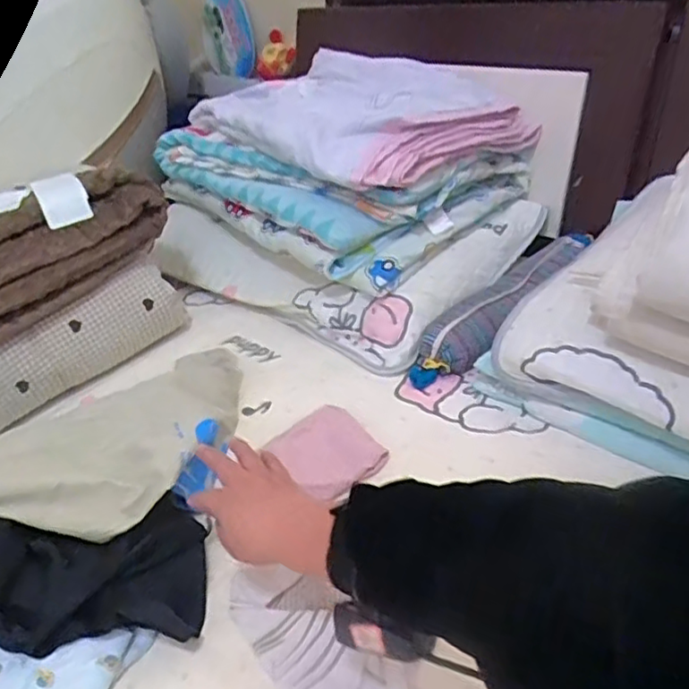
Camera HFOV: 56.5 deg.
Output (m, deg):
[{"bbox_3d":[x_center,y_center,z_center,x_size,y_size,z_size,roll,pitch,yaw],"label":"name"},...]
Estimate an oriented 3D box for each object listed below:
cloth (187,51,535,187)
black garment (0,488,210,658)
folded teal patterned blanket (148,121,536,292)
[{"bbox_3d":[0.000,-0.370,1.008,0.322,0.114,0.474,-31,39,-30],"label":"cloth"},{"bbox_3d":[-0.322,0.205,0.613,0.380,0.092,0.162,-2,34,9],"label":"black garment"},{"bbox_3d":[-0.014,-0.286,1.087,0.390,0.145,0.507,-30,39,-29],"label":"folded teal patterned blanket"}]

